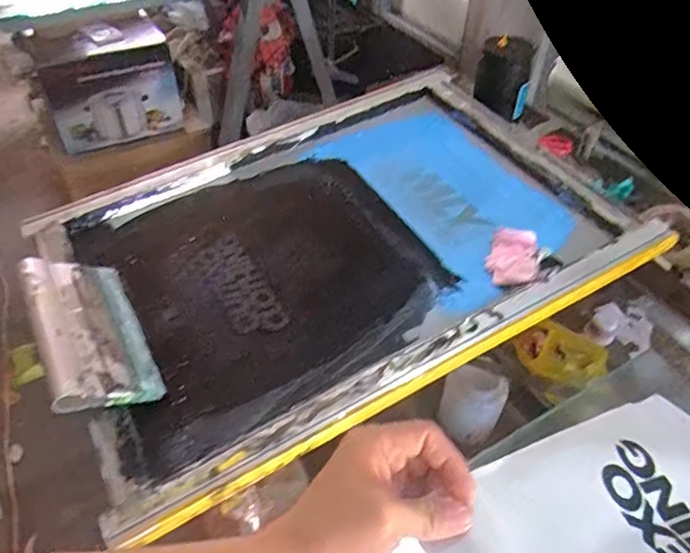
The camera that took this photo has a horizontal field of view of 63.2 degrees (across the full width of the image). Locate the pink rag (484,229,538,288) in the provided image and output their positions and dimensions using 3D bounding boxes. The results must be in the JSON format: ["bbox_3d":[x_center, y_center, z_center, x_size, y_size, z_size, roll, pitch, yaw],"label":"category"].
[{"bbox_3d":[0.223,-0.030,0.749,0.061,0.042,0.094,9,38,12],"label":"pink rag"}]

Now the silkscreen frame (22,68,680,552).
[{"bbox_3d":[-0.016,-0.049,0.796,0.722,0.045,0.522,-26,52,-16],"label":"silkscreen frame"}]

